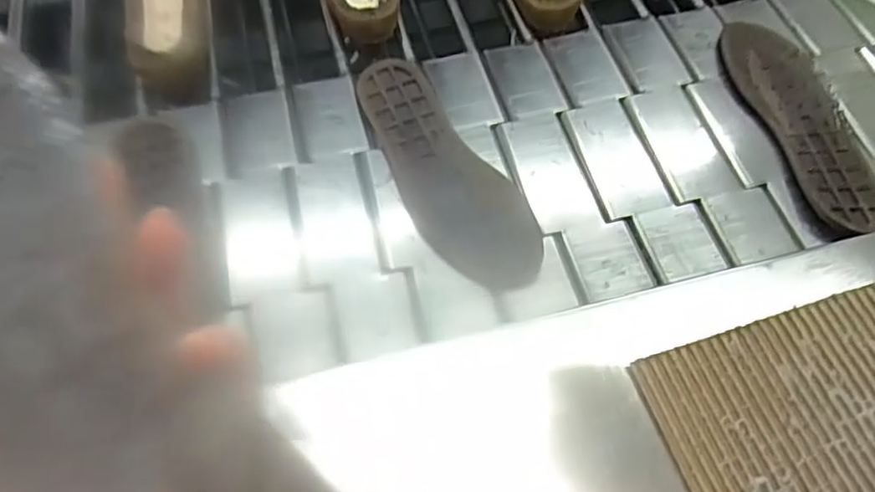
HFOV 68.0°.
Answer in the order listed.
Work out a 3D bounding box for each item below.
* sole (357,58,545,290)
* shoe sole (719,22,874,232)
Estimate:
[{"bbox_3d":[0.001,-0.068,0.568,0.081,0.015,0.255,-27,63,-14],"label":"sole"},{"bbox_3d":[0.333,-0.118,0.591,0.078,0.016,0.247,-11,60,-6],"label":"shoe sole"}]

